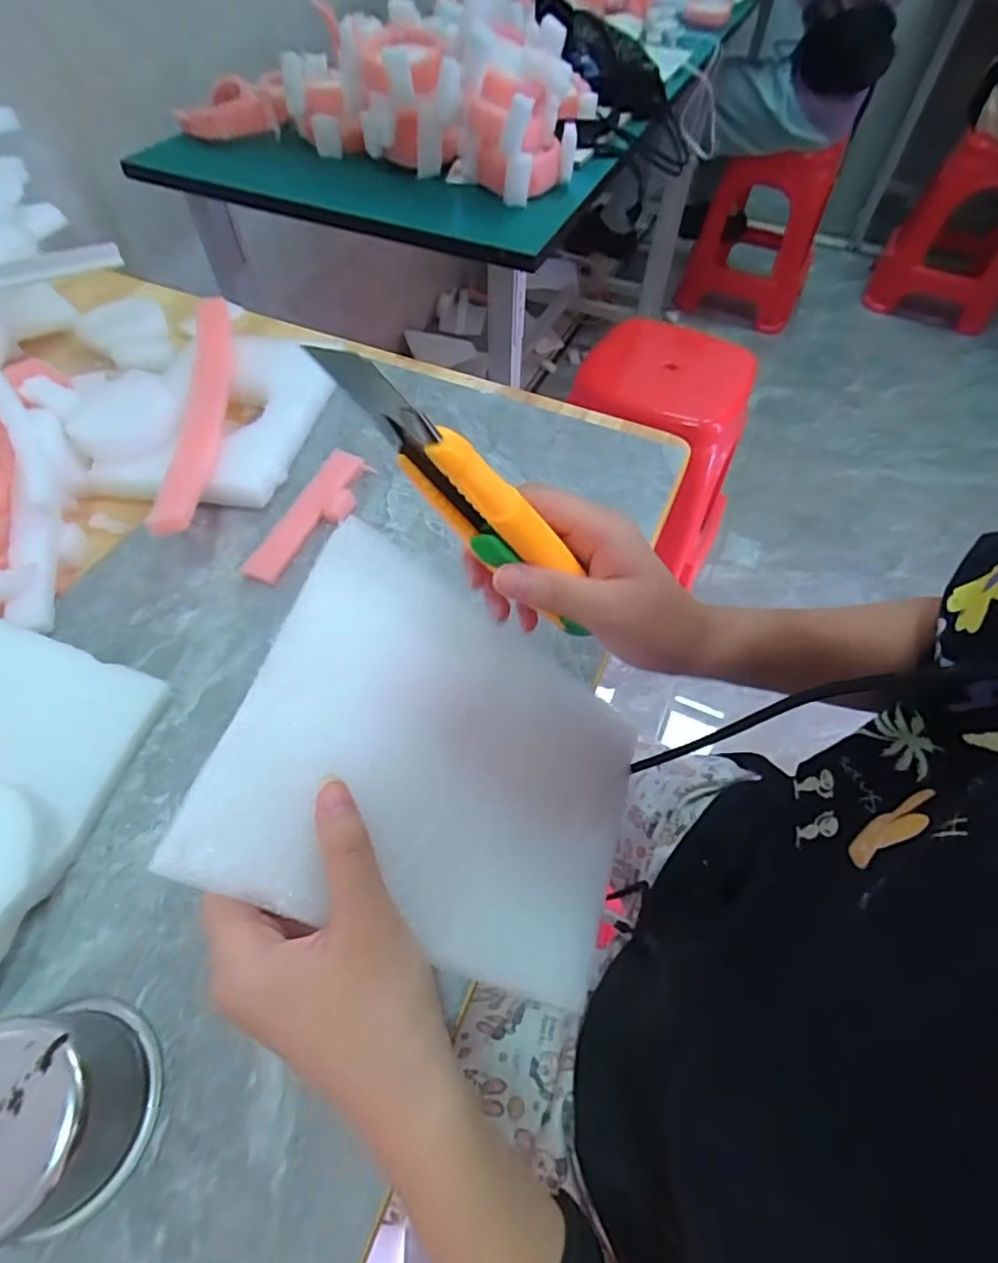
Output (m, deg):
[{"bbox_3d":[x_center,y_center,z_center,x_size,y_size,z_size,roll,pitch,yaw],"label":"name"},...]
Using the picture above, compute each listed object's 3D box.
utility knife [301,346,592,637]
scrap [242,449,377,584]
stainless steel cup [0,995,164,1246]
[{"bbox_3d":[-0.006,-0.047,0.219,0.025,0.152,0.014,-18,50,33],"label":"utility knife"},{"bbox_3d":[-0.136,-0.087,0.422,0.031,0.017,0.133,18,59,10],"label":"scrap"},{"bbox_3d":[-0.181,0.190,0.225,0.069,0.048,0.072,-1,57,-2],"label":"stainless steel cup"}]

